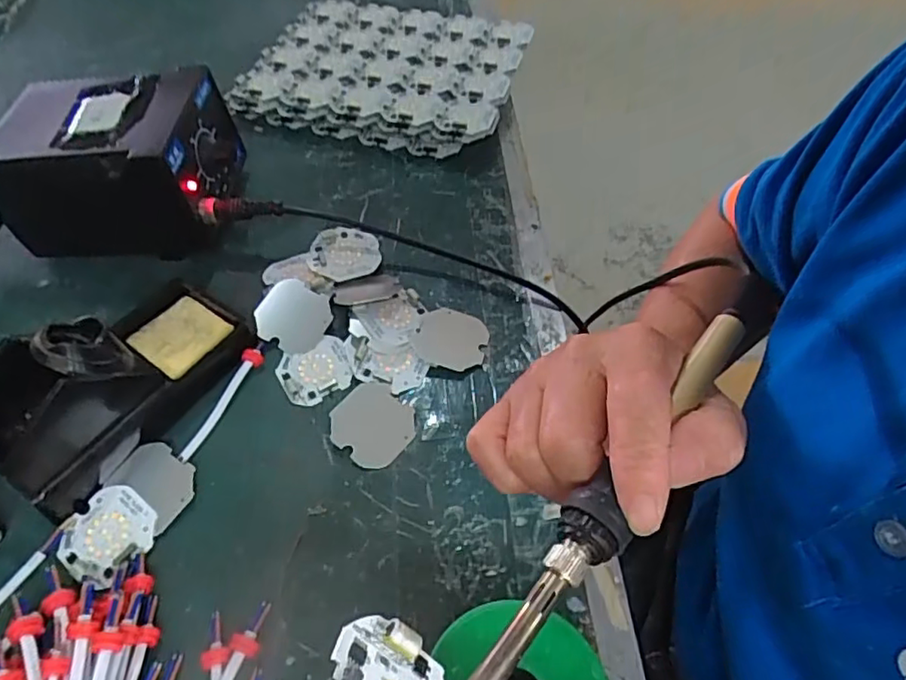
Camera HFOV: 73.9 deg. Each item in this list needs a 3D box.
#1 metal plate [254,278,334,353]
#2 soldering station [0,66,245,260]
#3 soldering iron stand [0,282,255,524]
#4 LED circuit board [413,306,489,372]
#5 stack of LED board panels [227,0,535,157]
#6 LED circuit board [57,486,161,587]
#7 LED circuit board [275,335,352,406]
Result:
[{"bbox_3d":[-0.107,-0.017,0.408,0.046,0.004,0.047,2,71,-7],"label":"metal plate"},{"bbox_3d":[-0.243,-0.130,0.448,0.145,0.091,0.109,-1,54,1],"label":"soldering station"},{"bbox_3d":[-0.203,0.015,0.350,0.083,0.073,0.153,36,62,25],"label":"soldering iron stand"},{"bbox_3d":[-0.001,-0.002,0.401,0.047,0.004,0.047,15,52,-1],"label":"LED circuit board"},{"bbox_3d":[-0.061,-0.256,0.574,0.239,0.036,0.187,12,55,10],"label":"stack of LED board panels"},{"bbox_3d":[-0.186,0.104,0.324,0.044,0.005,0.046,30,60,22],"label":"LED circuit board"},{"bbox_3d":[-0.089,0.020,0.390,0.044,0.004,0.044,-22,56,-14],"label":"LED circuit board"}]

